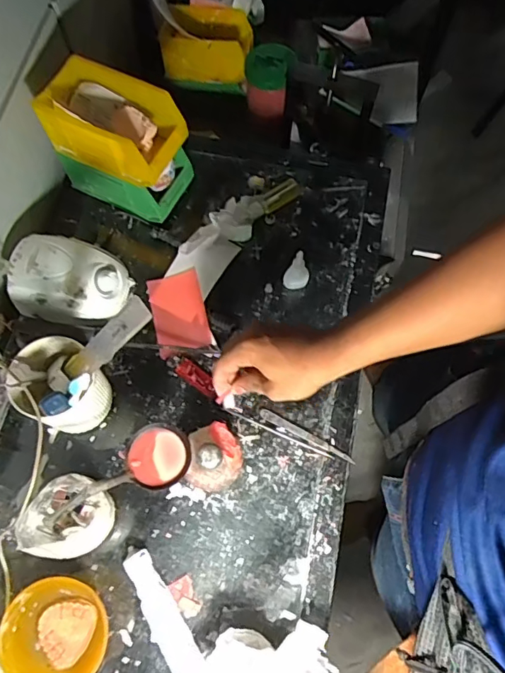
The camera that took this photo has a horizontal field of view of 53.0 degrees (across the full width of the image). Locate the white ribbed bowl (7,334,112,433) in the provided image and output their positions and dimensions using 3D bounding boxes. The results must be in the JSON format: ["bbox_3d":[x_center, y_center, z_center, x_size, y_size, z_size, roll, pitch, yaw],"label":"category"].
[{"bbox_3d":[-0.233,0.060,0.616,0.088,0.140,0.101,-35,73,-13],"label":"white ribbed bowl"}]

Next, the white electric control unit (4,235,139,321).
[{"bbox_3d":[-0.247,-0.077,0.694,0.144,0.080,0.112,6,69,2],"label":"white electric control unit"}]

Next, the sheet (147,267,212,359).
[{"bbox_3d":[-0.104,-0.034,0.714,0.073,0.016,0.119,-12,70,-5],"label":"sheet"}]

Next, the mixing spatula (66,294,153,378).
[{"bbox_3d":[-0.157,0.007,0.540,0.030,0.169,0.008,54,38,-4],"label":"mixing spatula"}]

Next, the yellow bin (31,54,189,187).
[{"bbox_3d":[-0.185,-0.286,0.683,0.169,0.085,0.095,25,71,9],"label":"yellow bin"}]

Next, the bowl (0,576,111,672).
[{"bbox_3d":[-0.210,0.320,0.552,0.104,0.060,0.103,0,69,0],"label":"bowl"}]

